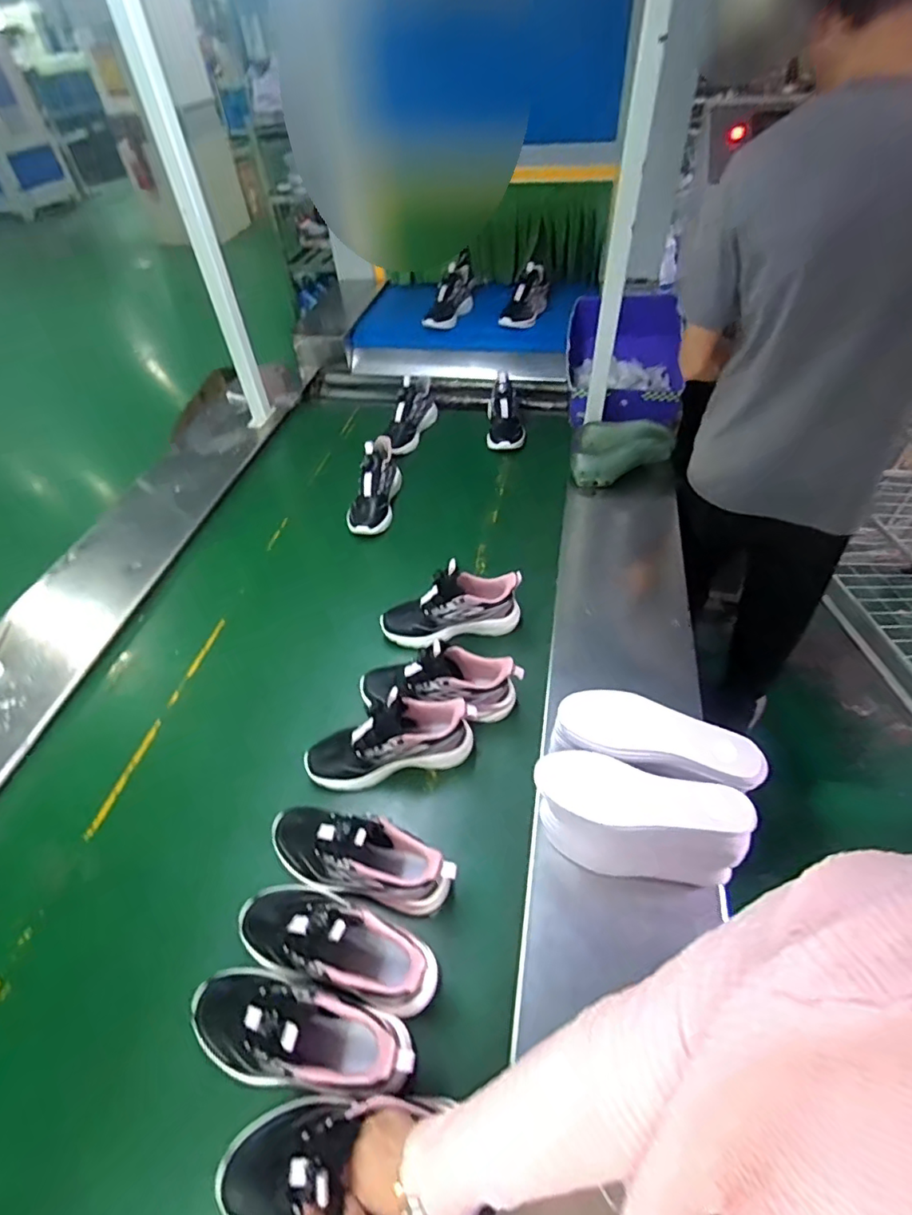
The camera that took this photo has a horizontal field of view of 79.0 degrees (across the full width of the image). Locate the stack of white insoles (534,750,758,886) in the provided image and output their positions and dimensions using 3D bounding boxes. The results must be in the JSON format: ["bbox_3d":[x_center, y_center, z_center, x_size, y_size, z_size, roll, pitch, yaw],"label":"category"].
[{"bbox_3d":[0.213,0.259,0.669,0.236,0.142,0.080,12,50,13],"label":"stack of white insoles"}]

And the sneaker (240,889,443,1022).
[{"bbox_3d":[-0.145,0.377,0.633,0.251,0.128,0.090,14,51,15],"label":"sneaker"}]

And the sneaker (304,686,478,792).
[{"bbox_3d":[-0.095,0.199,0.815,0.249,0.139,0.080,-11,49,-7],"label":"sneaker"}]

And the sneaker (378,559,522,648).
[{"bbox_3d":[-0.008,-0.005,0.958,0.244,0.137,0.091,-13,49,-9],"label":"sneaker"}]

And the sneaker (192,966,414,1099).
[{"bbox_3d":[-0.171,0.445,0.570,0.255,0.128,0.095,11,50,12],"label":"sneaker"}]

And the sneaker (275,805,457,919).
[{"bbox_3d":[-0.127,0.313,0.705,0.251,0.123,0.083,11,50,12],"label":"sneaker"}]

